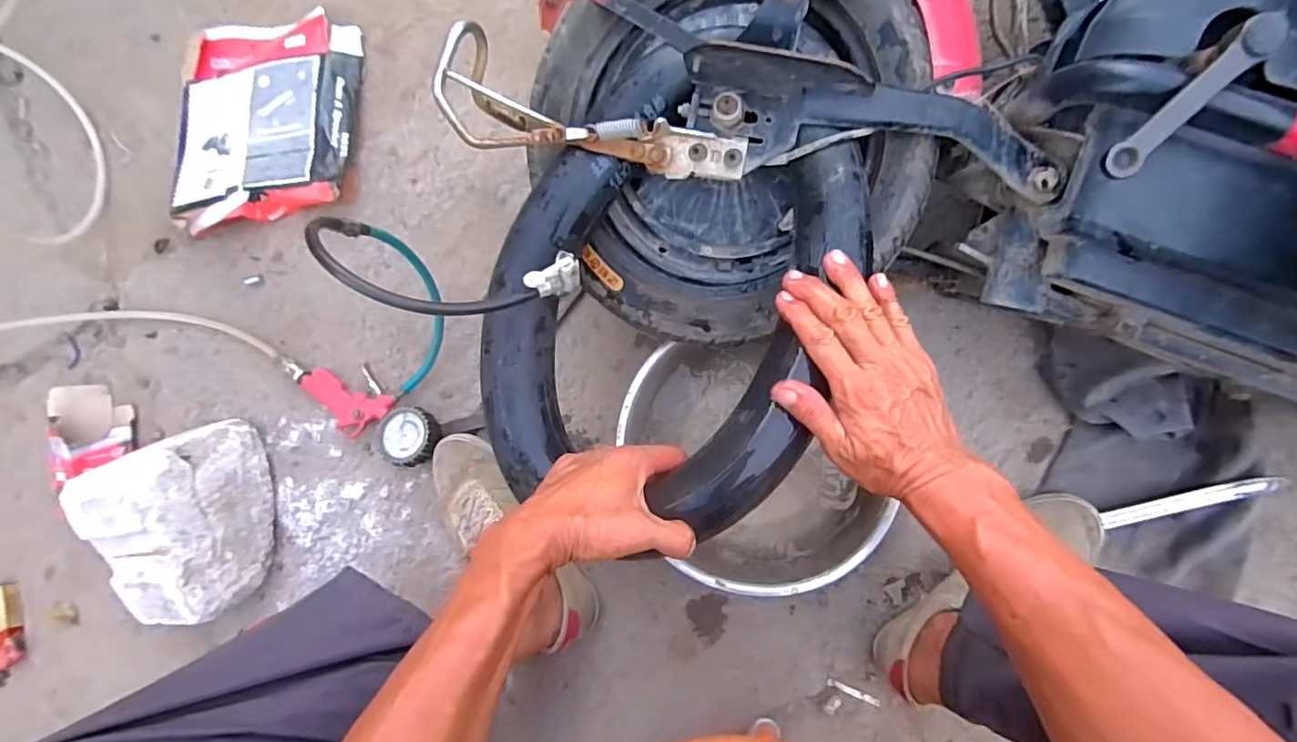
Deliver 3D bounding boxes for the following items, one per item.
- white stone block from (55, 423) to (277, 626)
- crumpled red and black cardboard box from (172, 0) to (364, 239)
[{"bbox_3d":[-0.574,0.188,0.720,0.176,0.136,0.223,-16,82,6],"label":"white stone block"},{"bbox_3d":[-0.529,-0.344,0.813,0.266,0.050,0.299,-3,83,8],"label":"crumpled red and black cardboard box"}]

